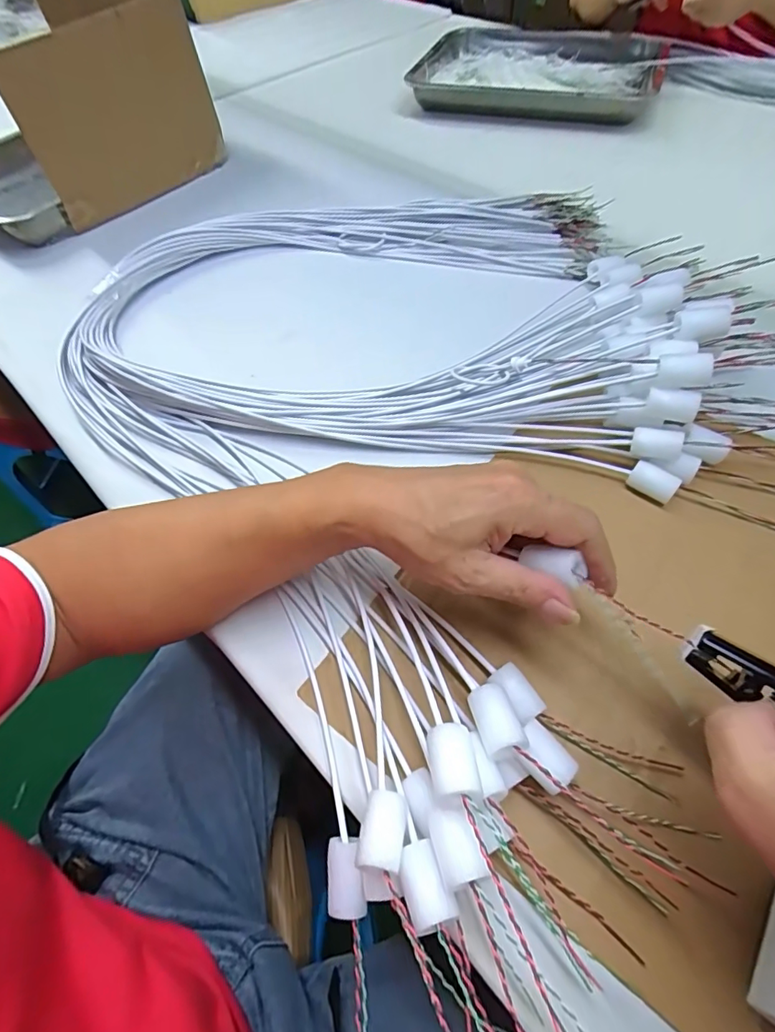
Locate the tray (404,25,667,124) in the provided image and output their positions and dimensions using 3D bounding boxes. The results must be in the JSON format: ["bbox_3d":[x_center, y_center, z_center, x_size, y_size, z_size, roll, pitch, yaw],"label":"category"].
[{"bbox_3d":[0.249,-0.765,0.854,0.382,0.049,0.313,16,60,14],"label":"tray"}]

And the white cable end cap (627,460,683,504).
[{"bbox_3d":[0.200,-0.025,0.370,0.034,0.019,0.015,31,64,21],"label":"white cable end cap"}]

